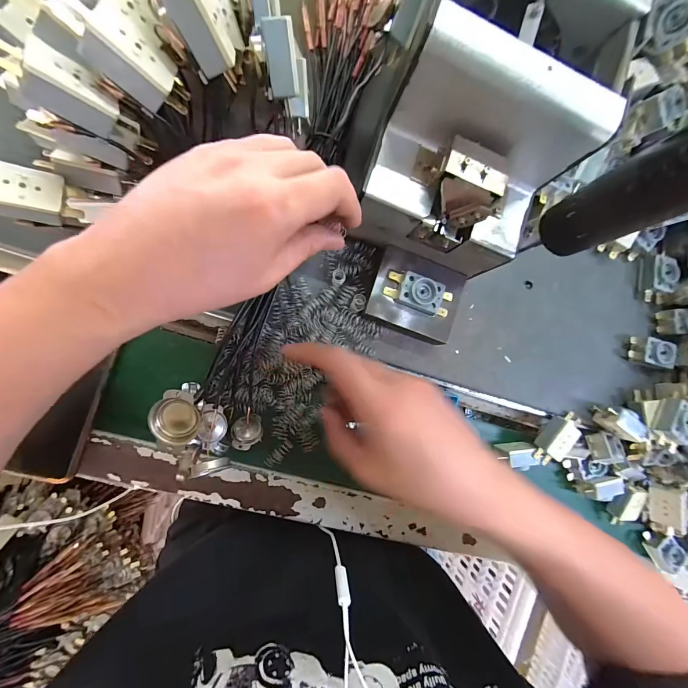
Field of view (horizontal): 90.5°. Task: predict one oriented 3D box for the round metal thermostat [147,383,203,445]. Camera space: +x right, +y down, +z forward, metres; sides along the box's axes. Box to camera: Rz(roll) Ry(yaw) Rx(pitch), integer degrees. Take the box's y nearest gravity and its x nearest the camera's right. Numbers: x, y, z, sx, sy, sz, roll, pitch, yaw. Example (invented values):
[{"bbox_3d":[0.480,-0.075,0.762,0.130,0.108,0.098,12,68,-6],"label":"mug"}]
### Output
[{"bbox_3d":[-0.096,0.040,0.194,0.027,0.007,0.034,-2,89,-11],"label":"round metal thermostat"}]

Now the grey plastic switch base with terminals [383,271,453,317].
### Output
[{"bbox_3d":[0.066,-0.043,0.294,0.059,0.012,0.027,19,85,-10],"label":"grey plastic switch base with terminals"}]

